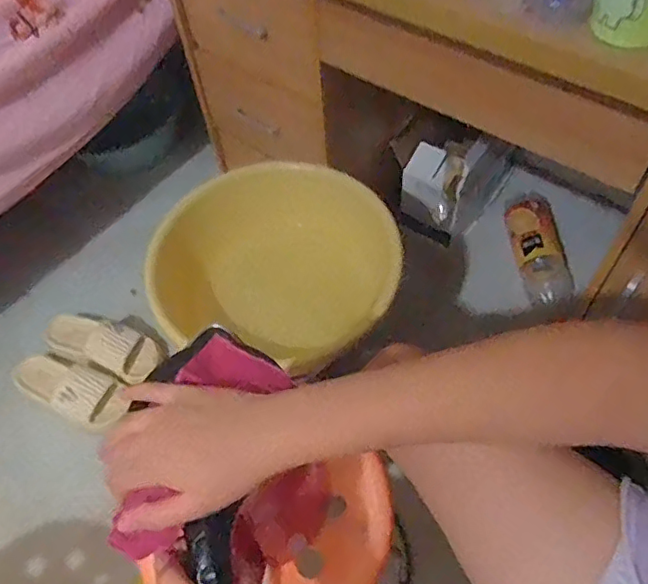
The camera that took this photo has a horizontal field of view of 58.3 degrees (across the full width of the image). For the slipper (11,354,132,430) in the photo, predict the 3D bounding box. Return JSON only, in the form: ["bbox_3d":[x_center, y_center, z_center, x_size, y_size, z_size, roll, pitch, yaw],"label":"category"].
[{"bbox_3d":[-0.505,0.177,1.133,0.245,0.066,0.103,22,61,17],"label":"slipper"}]

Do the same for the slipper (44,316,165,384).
[{"bbox_3d":[-0.454,0.106,1.196,0.254,0.065,0.105,20,60,16],"label":"slipper"}]

